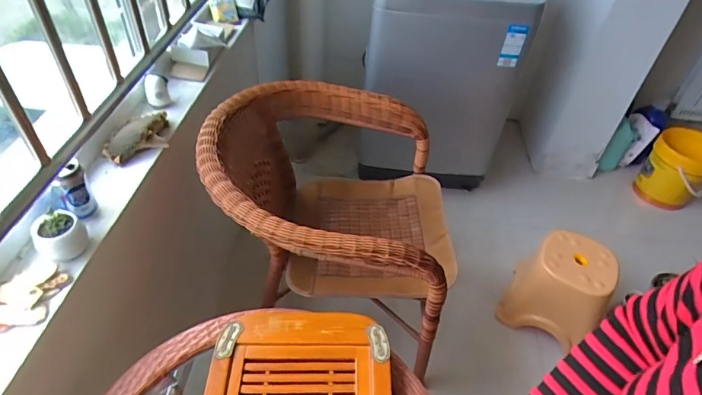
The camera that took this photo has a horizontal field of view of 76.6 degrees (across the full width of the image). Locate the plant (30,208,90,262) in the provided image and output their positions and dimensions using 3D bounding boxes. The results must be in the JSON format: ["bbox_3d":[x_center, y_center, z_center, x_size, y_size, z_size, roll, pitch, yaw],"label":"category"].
[{"bbox_3d":[-0.505,0.067,0.771,0.066,0.064,0.071,2,45,-2],"label":"plant"}]

